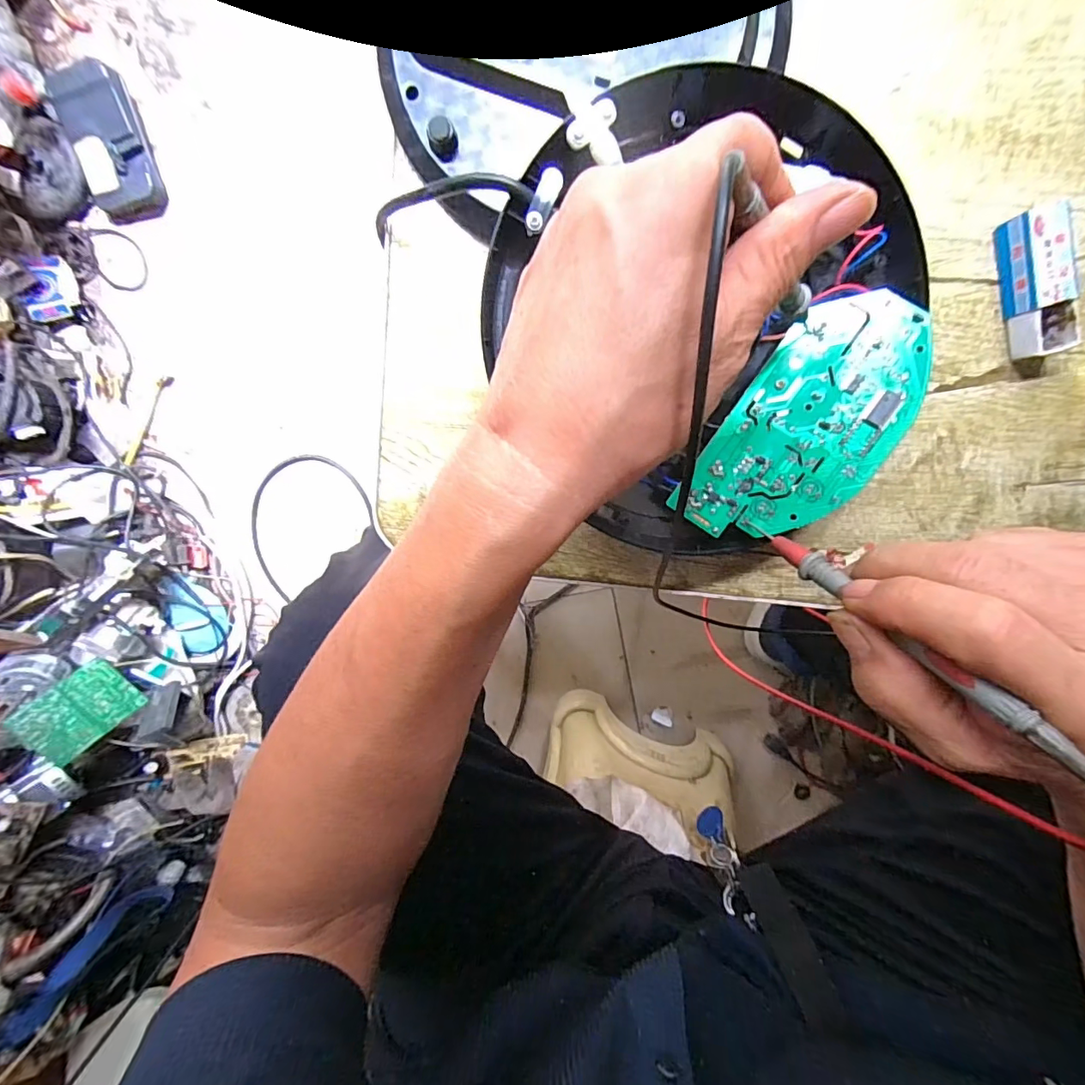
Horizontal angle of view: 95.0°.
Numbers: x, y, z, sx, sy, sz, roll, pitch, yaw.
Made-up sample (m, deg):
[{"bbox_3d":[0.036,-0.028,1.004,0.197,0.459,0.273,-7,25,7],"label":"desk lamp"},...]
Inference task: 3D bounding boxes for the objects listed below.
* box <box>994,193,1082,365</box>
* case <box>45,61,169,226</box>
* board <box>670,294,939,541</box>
[{"bbox_3d":[0.263,-0.137,0.264,0.022,0.022,0.071,-13,95,6],"label":"box"},{"bbox_3d":[-0.611,-0.562,0.701,0.112,0.040,0.188,-16,98,5],"label":"case"},{"bbox_3d":[0.137,-0.058,0.251,0.070,0.013,0.141,36,98,1],"label":"board"}]

